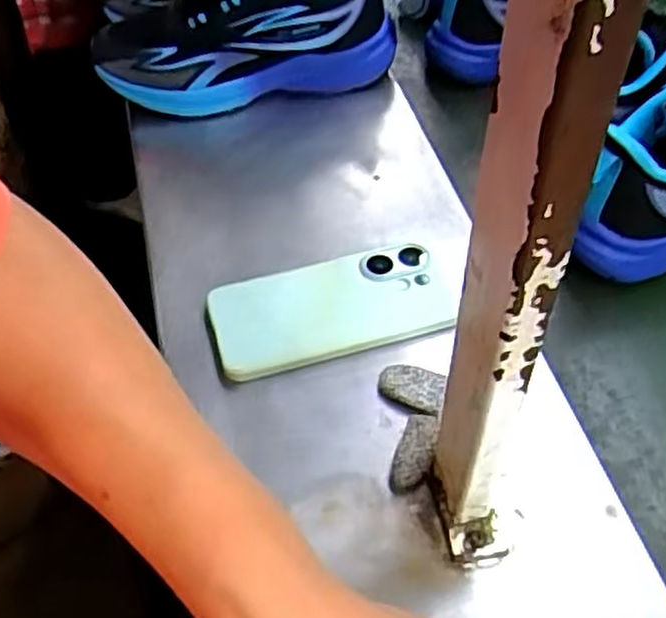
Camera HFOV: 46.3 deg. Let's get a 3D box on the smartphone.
[{"bbox_3d":[0.007,-0.004,0.529,0.175,0.008,0.079,-13,57,-10],"label":"smartphone"}]

